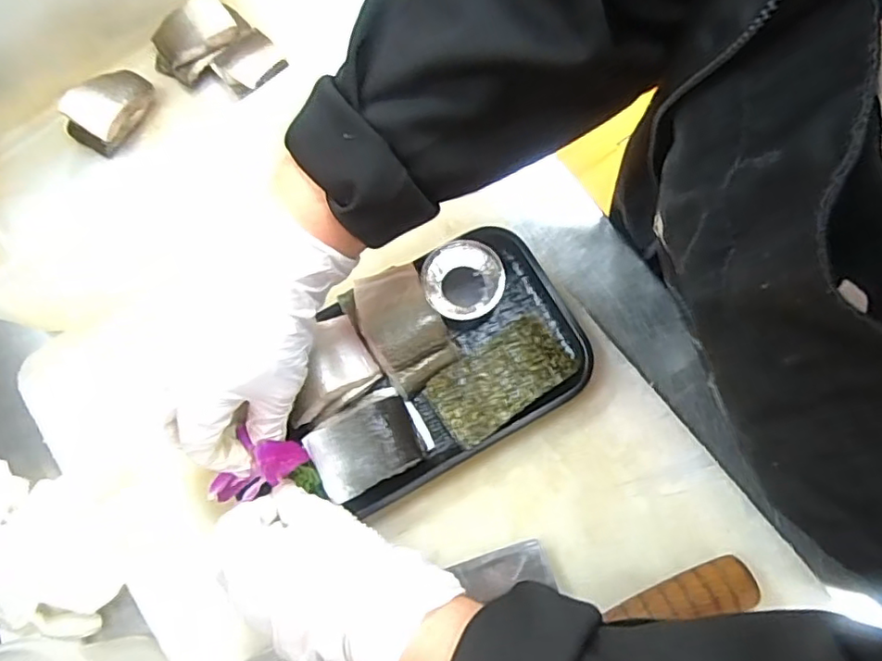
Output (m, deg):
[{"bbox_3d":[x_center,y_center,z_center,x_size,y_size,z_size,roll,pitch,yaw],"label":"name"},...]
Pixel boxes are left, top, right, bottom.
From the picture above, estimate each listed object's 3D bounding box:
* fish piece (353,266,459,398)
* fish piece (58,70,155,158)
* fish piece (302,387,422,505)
[{"bbox_3d":[-0.024,-0.002,0.389,0.048,0.022,0.078,-27,75,-6],"label":"fish piece"},{"bbox_3d":[-0.267,-0.180,0.476,0.045,0.027,0.069,32,78,10],"label":"fish piece"},{"bbox_3d":[-0.048,0.069,0.366,0.064,0.018,0.051,-29,76,-6],"label":"fish piece"}]

